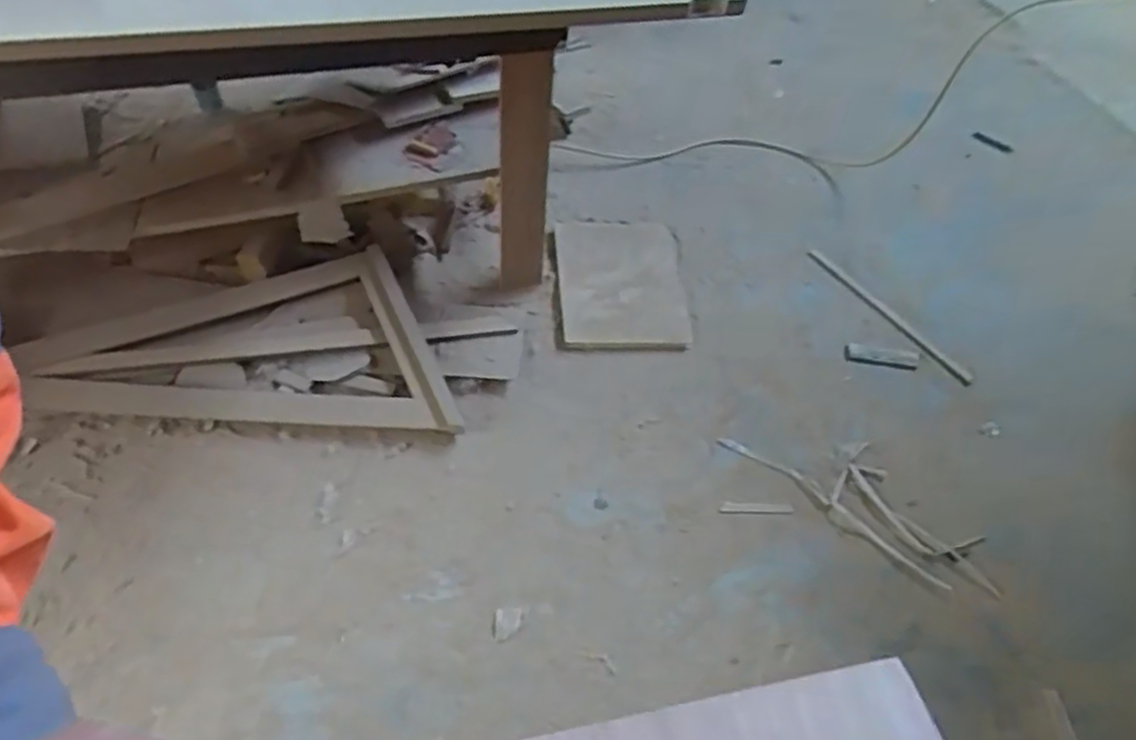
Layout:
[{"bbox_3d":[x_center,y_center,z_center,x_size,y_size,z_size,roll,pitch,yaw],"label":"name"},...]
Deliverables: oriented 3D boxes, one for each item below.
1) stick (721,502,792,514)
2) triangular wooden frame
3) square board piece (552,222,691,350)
[{"bbox_3d":[0.329,0.241,1.363,0.125,0.005,0.020,3,50,-1],"label":"stick"},{"bbox_3d":[-0.572,-0.079,1.522,0.730,0.082,0.418,1,50,-2],"label":"triangular wooden frame"},{"bbox_3d":[0.113,-0.201,1.714,0.260,0.030,0.395,-1,50,-4],"label":"square board piece"}]

